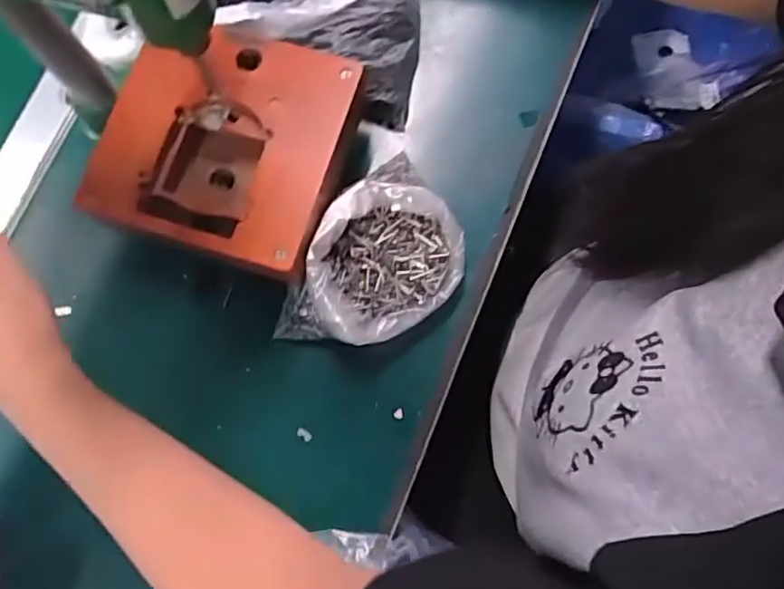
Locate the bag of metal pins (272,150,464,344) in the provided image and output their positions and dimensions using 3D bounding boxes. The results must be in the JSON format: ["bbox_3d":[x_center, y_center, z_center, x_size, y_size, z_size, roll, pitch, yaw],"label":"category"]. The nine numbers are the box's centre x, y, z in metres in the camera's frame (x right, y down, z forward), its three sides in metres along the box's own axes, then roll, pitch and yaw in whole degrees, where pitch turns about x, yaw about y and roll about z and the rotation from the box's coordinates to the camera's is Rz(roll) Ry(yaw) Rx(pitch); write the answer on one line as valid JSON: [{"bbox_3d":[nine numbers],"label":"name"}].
[{"bbox_3d":[-0.005,-0.019,0.435,0.095,0.056,0.154,33,80,8],"label":"bag of metal pins"}]

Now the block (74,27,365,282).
[{"bbox_3d":[-0.110,-0.099,0.433,0.159,0.055,0.160,19,79,6],"label":"block"}]

